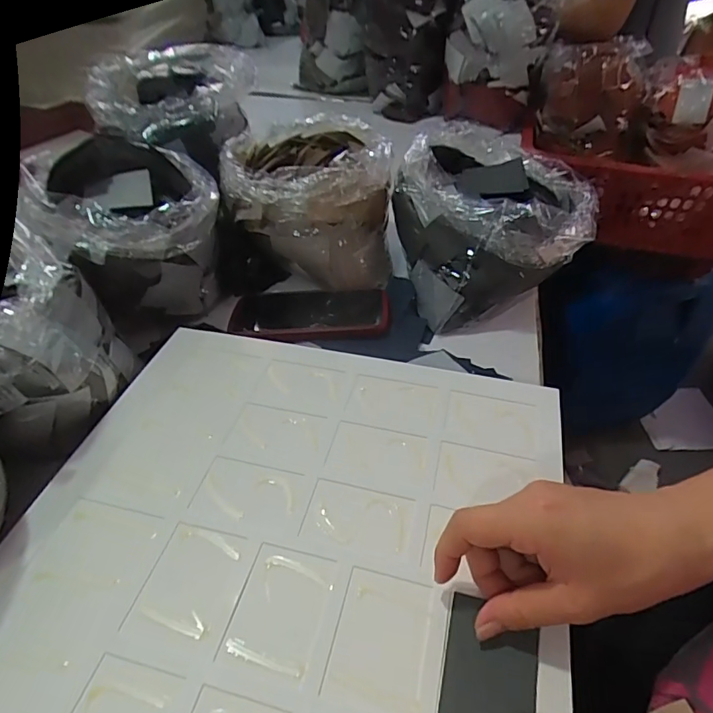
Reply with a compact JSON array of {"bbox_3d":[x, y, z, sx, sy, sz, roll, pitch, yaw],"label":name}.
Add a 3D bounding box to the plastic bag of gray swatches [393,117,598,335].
[{"bbox_3d":[0.151,-0.154,0.570,0.192,0.132,0.195,-9,45,-11],"label":"plastic bag of gray swatches"}]

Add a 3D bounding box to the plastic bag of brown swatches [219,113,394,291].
[{"bbox_3d":[-0.057,-0.196,0.609,0.195,0.120,0.206,-1,43,-1],"label":"plastic bag of brown swatches"}]

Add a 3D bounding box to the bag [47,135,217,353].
[{"bbox_3d":[-0.228,-0.128,0.529,0.165,0.144,0.165,-17,47,-17],"label":"bag"}]

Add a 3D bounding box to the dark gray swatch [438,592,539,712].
[{"bbox_3d":[0.072,0.168,0.265,0.047,0.004,0.066,8,50,14],"label":"dark gray swatch"}]

